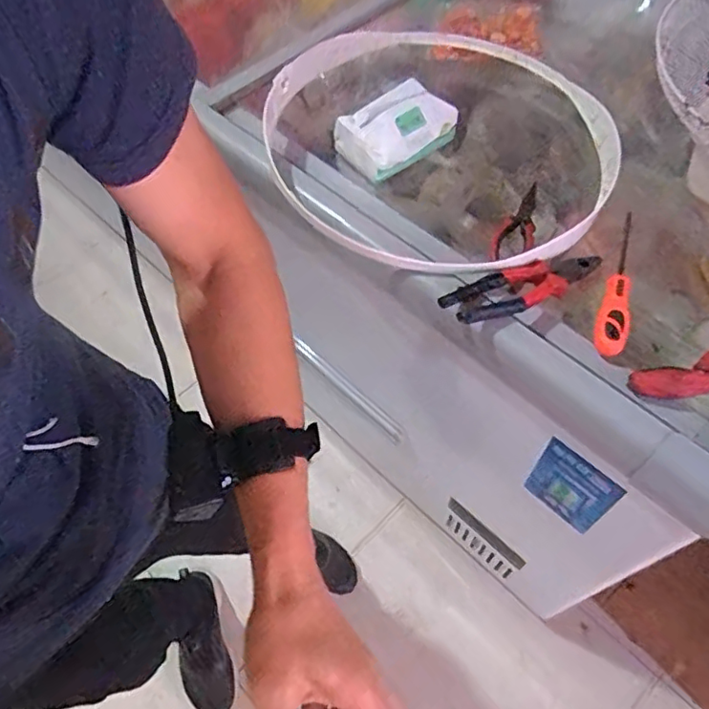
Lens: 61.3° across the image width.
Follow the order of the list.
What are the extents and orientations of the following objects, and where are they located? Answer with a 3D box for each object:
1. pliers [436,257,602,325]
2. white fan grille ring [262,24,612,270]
[{"bbox_3d":[0.190,-0.077,0.666,0.195,0.029,0.051,-23,61,-11],"label":"pliers"},{"bbox_3d":[0.108,-0.288,0.780,0.446,0.038,0.451,1,60,-2],"label":"white fan grille ring"}]

